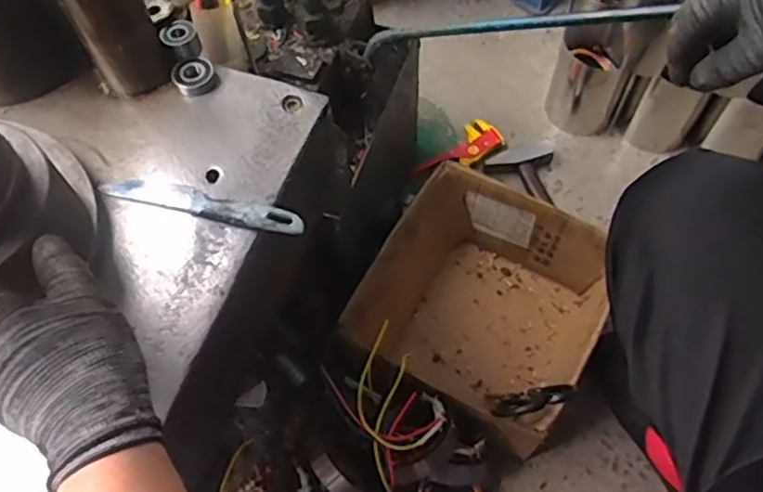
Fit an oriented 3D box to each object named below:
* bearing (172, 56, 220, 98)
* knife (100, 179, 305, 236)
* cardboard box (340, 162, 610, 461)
[{"bbox_3d":[-0.178,-0.162,0.627,0.039,0.016,0.036,-25,63,-11],"label":"bearing"},{"bbox_3d":[-0.151,-0.037,0.558,0.179,0.008,0.027,14,63,10],"label":"knife"},{"bbox_3d":[0.138,0.081,0.895,0.278,0.179,0.298,28,66,16],"label":"cardboard box"}]

